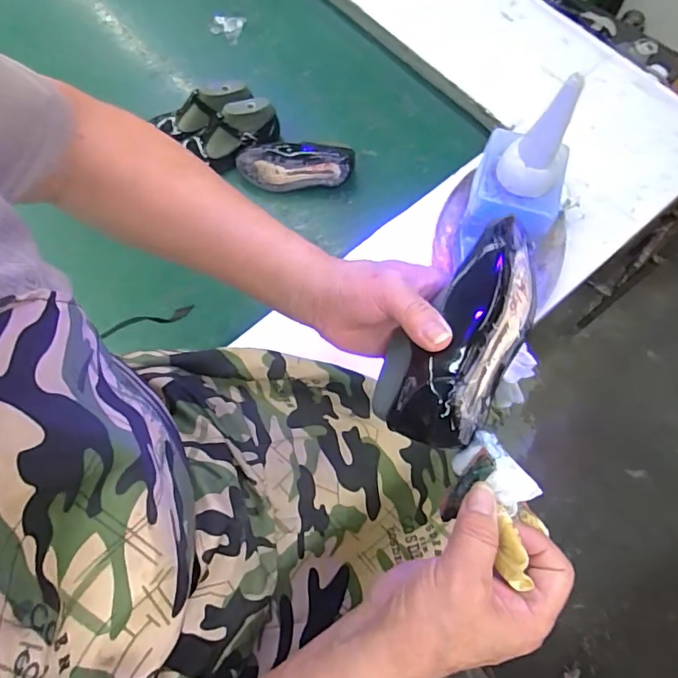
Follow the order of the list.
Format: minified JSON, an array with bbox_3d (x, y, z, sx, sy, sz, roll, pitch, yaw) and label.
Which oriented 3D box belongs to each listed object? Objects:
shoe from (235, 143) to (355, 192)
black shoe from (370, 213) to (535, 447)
[{"bbox_3d":[-0.067,-0.269,0.807,0.181,0.063,0.058,-2,69,1],"label":"shoe"},{"bbox_3d":[0.091,-0.008,0.362,0.076,0.052,0.170,29,78,12],"label":"black shoe"}]

